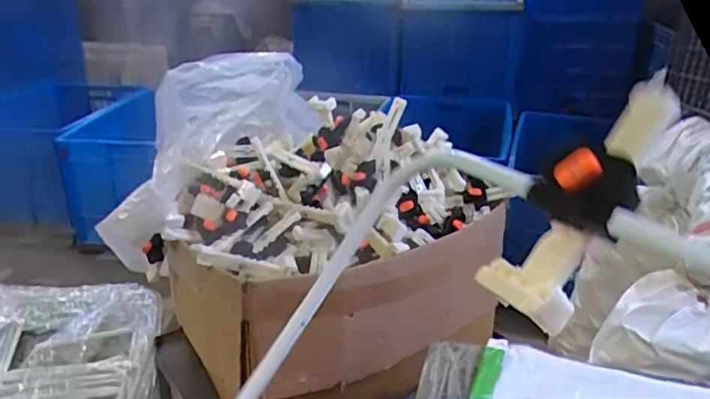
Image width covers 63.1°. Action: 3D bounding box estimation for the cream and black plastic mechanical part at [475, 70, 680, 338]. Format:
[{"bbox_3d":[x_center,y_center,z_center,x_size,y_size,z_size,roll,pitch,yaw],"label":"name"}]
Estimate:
[{"bbox_3d":[0.179,-0.009,0.445,0.084,0.067,0.224,24,72,48],"label":"cream and black plastic mechanical part"}]

